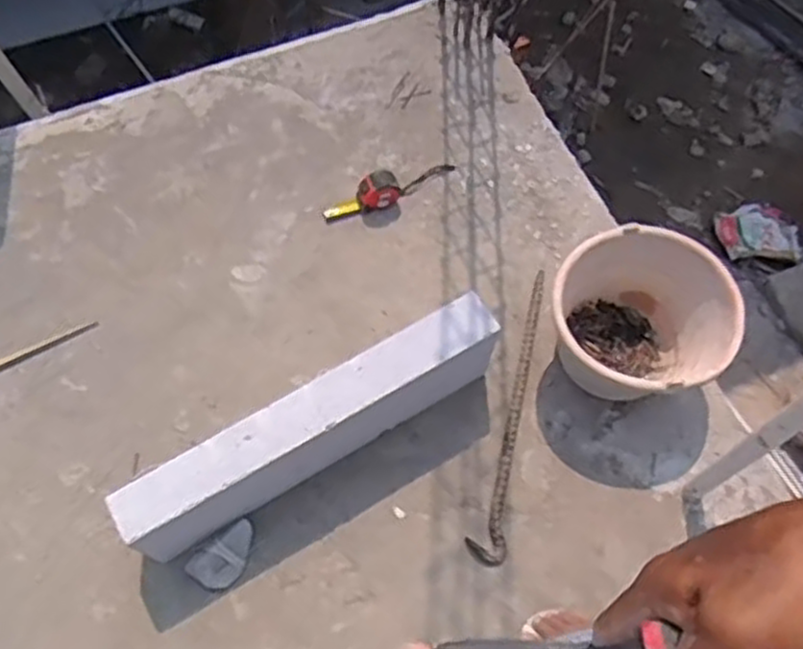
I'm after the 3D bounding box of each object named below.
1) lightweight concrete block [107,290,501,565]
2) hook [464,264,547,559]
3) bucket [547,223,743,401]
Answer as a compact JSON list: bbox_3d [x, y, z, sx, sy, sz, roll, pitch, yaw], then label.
[{"bbox_3d":[-0.124,0.158,1.172,0.605,0.208,0.079,-29,70,-14],"label":"lightweight concrete block"},{"bbox_3d":[0.188,0.141,1.294,0.056,0.012,0.517,13,66,4],"label":"hook"},{"bbox_3d":[0.369,0.009,1.233,0.266,0.217,0.260,1,66,-1],"label":"bucket"}]

